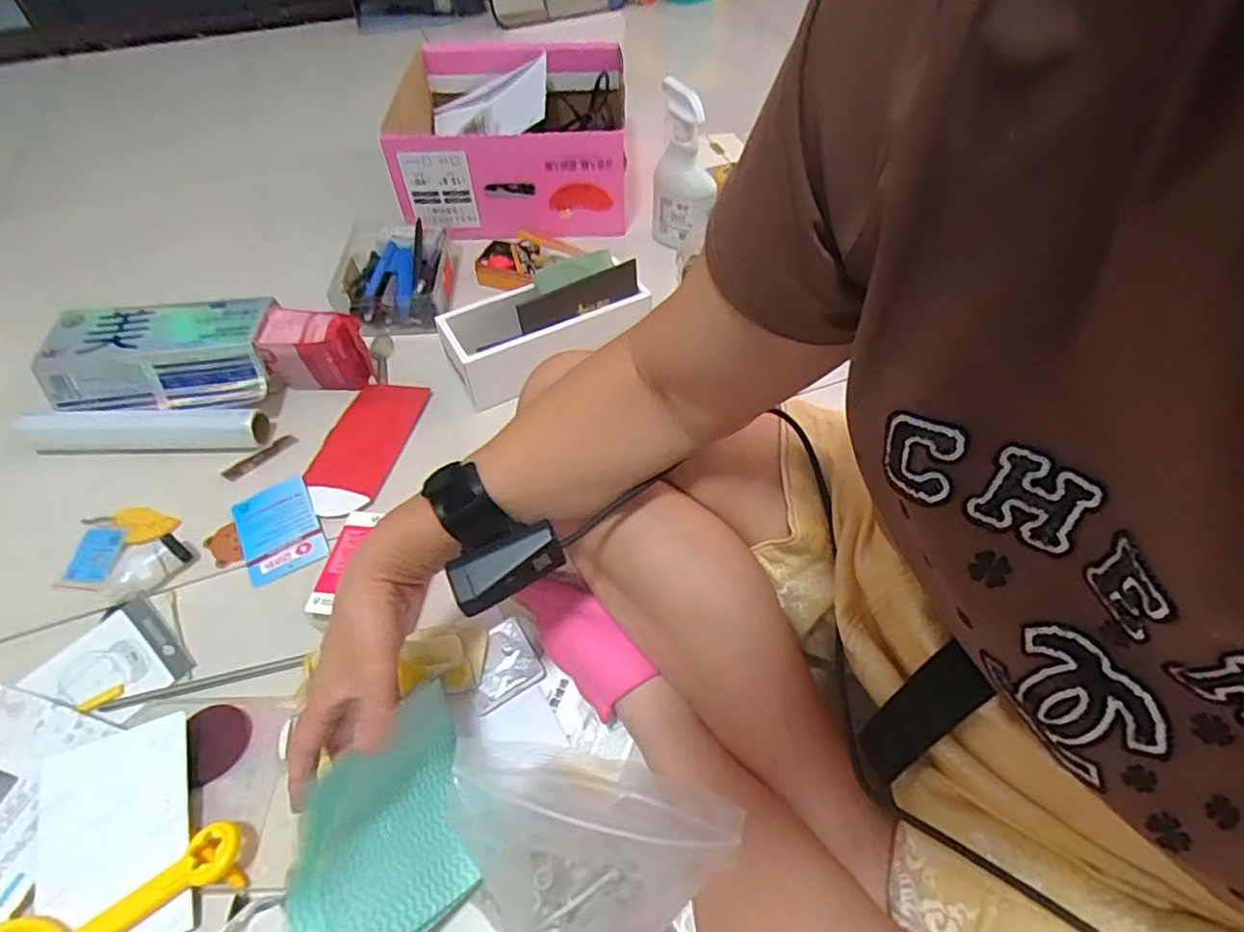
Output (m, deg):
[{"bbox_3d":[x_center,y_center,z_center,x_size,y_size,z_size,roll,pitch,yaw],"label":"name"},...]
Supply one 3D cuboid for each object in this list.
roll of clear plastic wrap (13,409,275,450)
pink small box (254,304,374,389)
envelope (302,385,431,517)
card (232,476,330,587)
[{"bbox_3d":[-0.516,-0.038,0.667,0.256,0.037,0.048,-3,52,-2],"label":"roll of clear plastic wrap"},{"bbox_3d":[-0.353,-0.136,0.717,0.106,0.087,0.066,1,52,2],"label":"pink small box"},{"bbox_3d":[-0.288,-0.024,0.682,0.086,0.010,0.181,11,52,4],"label":"envelope"},{"bbox_3d":[-0.341,0.062,0.613,0.071,0.007,0.106,-25,61,-15],"label":"card"}]

